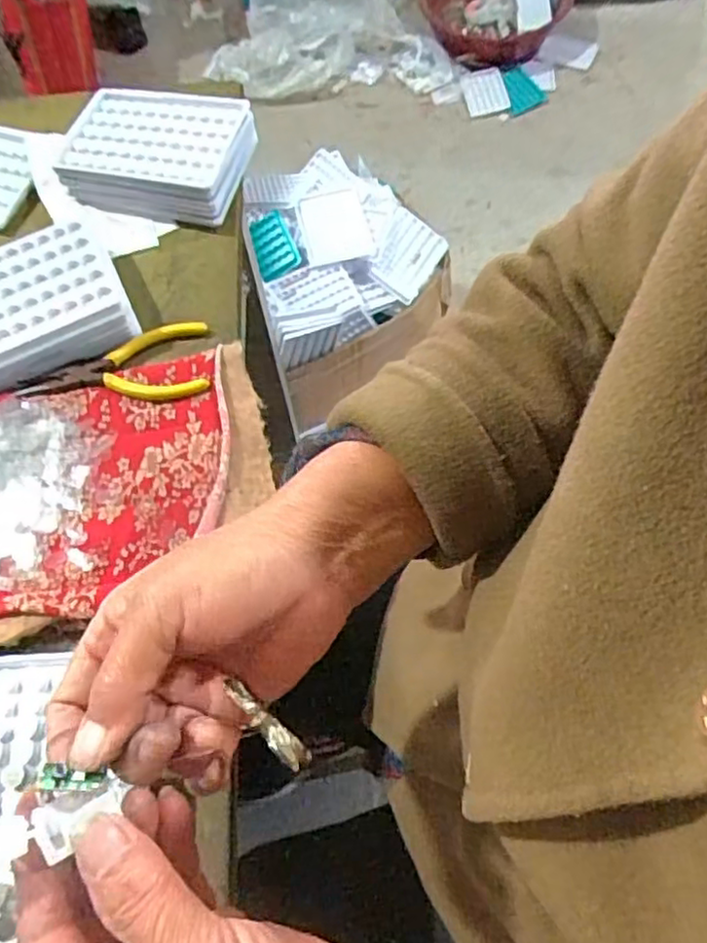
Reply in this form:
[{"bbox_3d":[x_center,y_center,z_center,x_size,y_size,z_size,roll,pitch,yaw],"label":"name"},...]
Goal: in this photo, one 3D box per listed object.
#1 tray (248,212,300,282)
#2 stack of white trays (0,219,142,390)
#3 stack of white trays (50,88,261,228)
[{"bbox_3d":[-0.114,-0.324,0.942,0.059,0.020,0.105,-16,66,-6],"label":"tray"},{"bbox_3d":[-0.221,-0.111,0.444,0.126,0.029,0.090,-25,68,-9],"label":"stack of white trays"},{"bbox_3d":[-0.149,-0.244,0.503,0.132,0.034,0.096,12,67,7],"label":"stack of white trays"}]

